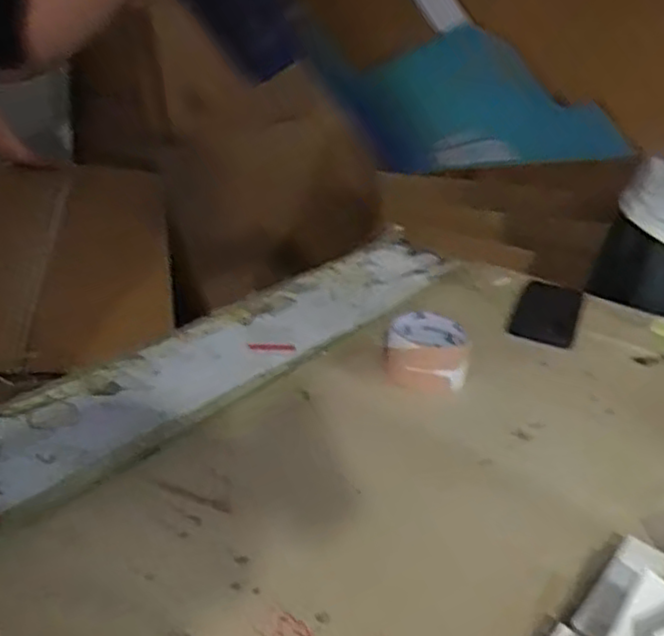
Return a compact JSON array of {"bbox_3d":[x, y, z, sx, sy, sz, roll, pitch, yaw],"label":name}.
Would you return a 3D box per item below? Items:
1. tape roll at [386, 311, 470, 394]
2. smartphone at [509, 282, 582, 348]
[{"bbox_3d":[0.099,0.034,0.732,0.082,0.044,0.099,9,28,5],"label":"tape roll"},{"bbox_3d":[0.272,-0.011,0.888,0.073,0.013,0.155,11,32,20],"label":"smartphone"}]

